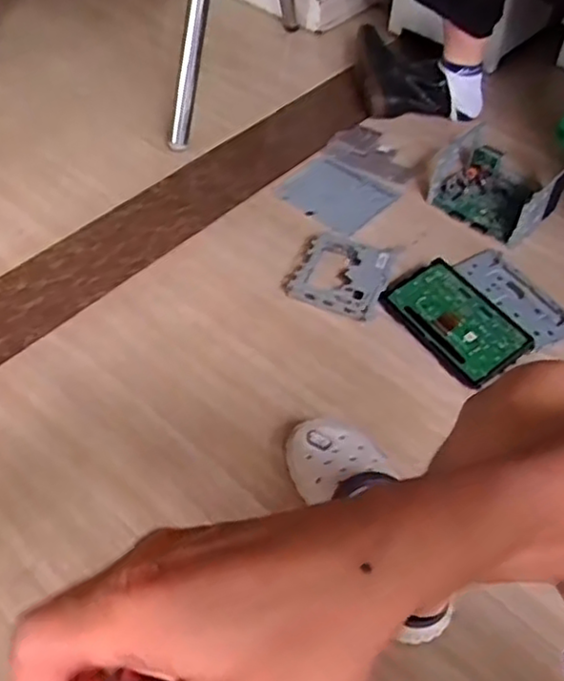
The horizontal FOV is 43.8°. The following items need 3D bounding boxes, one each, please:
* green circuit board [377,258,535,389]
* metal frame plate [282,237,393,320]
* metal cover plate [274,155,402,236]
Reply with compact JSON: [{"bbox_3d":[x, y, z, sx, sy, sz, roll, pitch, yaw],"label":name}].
[{"bbox_3d":[0.264,-0.037,1.062,0.128,0.023,0.215,-30,57,-24],"label":"green circuit board"},{"bbox_3d":[0.093,-0.110,1.122,0.143,0.015,0.148,18,52,13],"label":"metal frame plate"},{"bbox_3d":[0.097,-0.265,1.250,0.177,0.014,0.149,35,58,24],"label":"metal cover plate"}]

